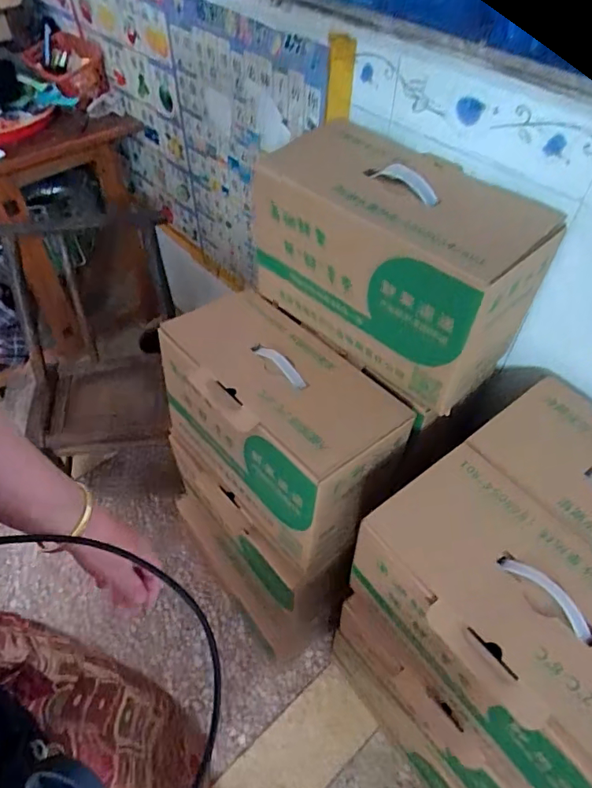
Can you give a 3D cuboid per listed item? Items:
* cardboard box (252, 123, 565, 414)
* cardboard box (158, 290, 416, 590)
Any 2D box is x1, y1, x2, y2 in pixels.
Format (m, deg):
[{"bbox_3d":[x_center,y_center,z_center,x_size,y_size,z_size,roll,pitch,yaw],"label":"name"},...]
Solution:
[{"bbox_3d":[0.123,-0.183,0.716,0.366,0.251,0.180,33,51,28],"label":"cardboard box"},{"bbox_3d":[-0.037,0.064,0.818,0.186,0.282,0.357,-26,51,-27],"label":"cardboard box"}]

